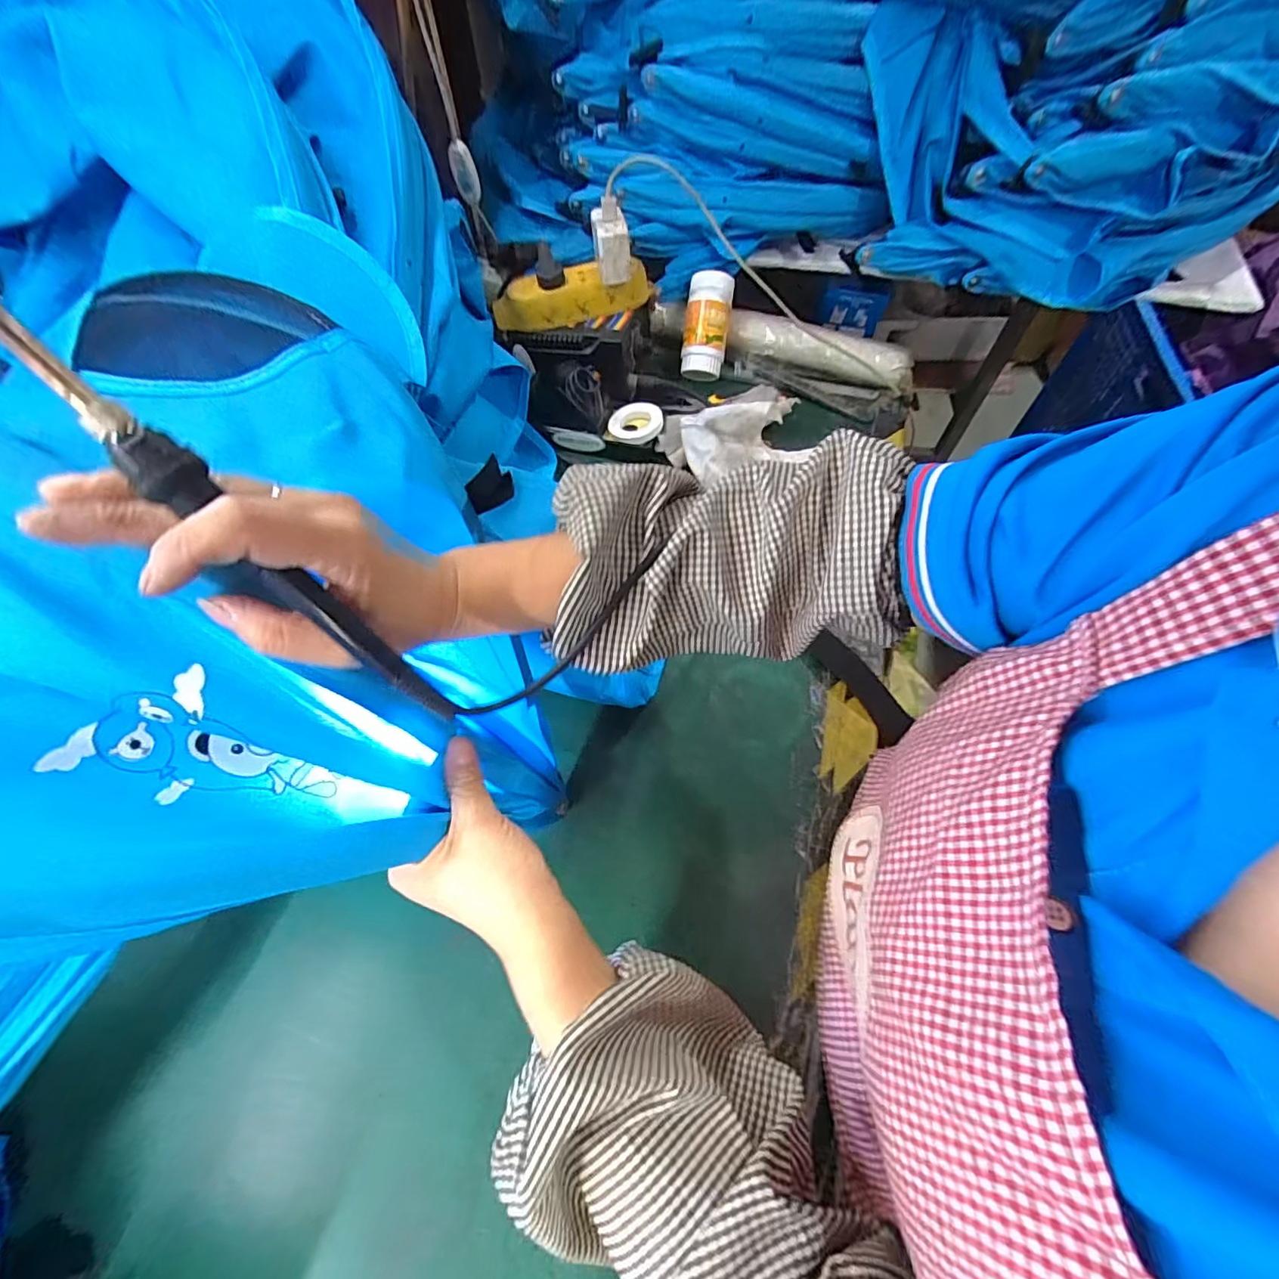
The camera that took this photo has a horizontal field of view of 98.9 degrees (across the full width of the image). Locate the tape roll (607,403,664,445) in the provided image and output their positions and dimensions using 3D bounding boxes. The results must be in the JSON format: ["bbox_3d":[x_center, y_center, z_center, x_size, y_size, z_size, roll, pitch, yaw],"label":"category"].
[{"bbox_3d":[-0.005,-0.241,0.614,0.060,0.011,0.060,-7,66,9],"label":"tape roll"}]

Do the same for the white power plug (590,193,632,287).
[{"bbox_3d":[-0.028,-0.394,0.543,0.032,0.065,0.043,-10,60,-5],"label":"white power plug"}]

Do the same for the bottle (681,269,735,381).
[{"bbox_3d":[0.080,-0.371,0.652,0.051,0.044,0.110,10,103,7],"label":"bottle"}]

